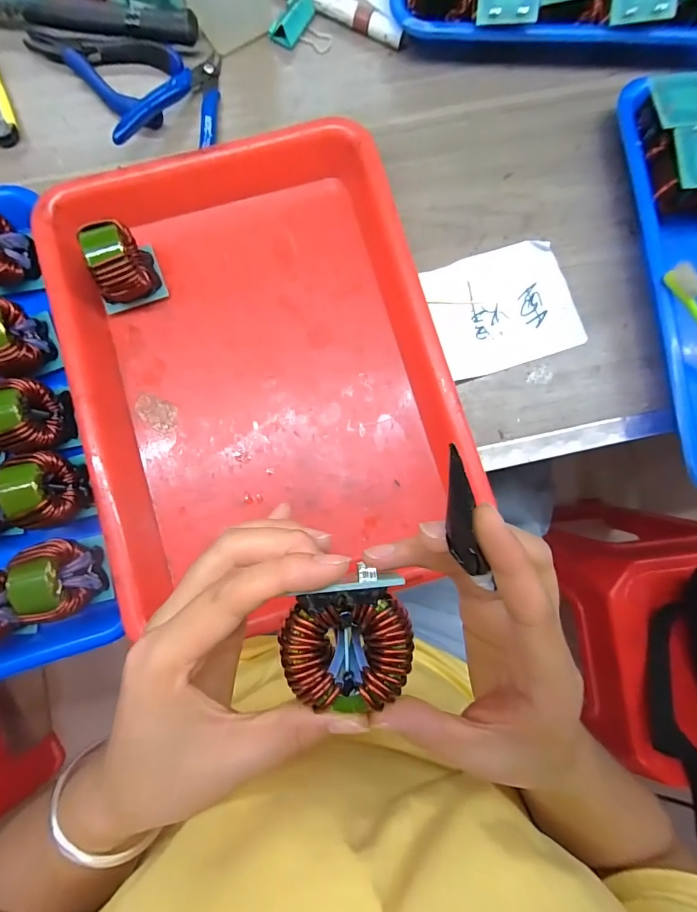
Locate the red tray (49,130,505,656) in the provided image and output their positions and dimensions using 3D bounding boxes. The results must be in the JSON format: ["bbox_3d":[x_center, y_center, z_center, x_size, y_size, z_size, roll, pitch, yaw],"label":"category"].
[{"bbox_3d":[-0.064,-0.075,0.296,0.247,0.045,0.306,-15,85,-3],"label":"red tray"}]

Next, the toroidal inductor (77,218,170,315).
[{"bbox_3d":[-0.166,-0.137,0.292,0.047,0.048,0.046,-12,83,-3],"label":"toroidal inductor"}]

